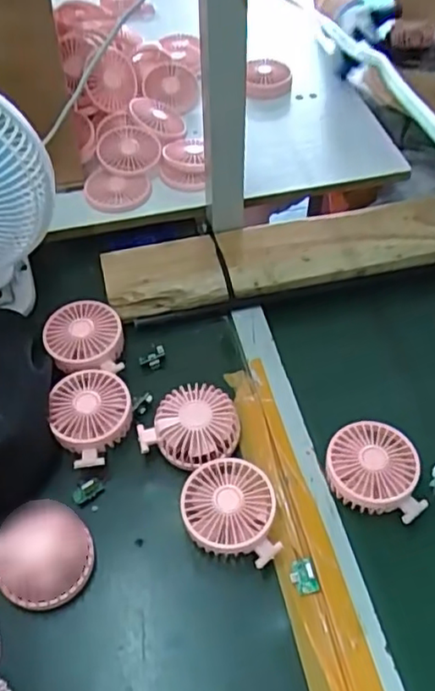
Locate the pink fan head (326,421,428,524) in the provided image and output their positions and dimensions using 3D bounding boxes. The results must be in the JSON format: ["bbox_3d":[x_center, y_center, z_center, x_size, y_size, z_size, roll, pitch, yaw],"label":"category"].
[{"bbox_3d":[0.160,0.120,0.613,0.097,0.033,0.085,21,54,17],"label":"pink fan head"}]

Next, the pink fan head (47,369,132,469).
[{"bbox_3d":[-0.130,0.077,0.651,0.083,0.044,0.103,-11,52,-7],"label":"pink fan head"}]

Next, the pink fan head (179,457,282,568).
[{"bbox_3d":[0.013,0.156,0.585,0.083,0.049,0.098,-5,51,-2],"label":"pink fan head"}]

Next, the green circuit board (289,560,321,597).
[{"bbox_3d":[0.079,0.212,0.567,0.024,0.006,0.030,-11,51,-8],"label":"green circuit board"}]

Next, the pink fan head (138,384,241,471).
[{"bbox_3d":[-0.026,0.084,0.640,0.095,0.042,0.082,16,54,15],"label":"pink fan head"}]

